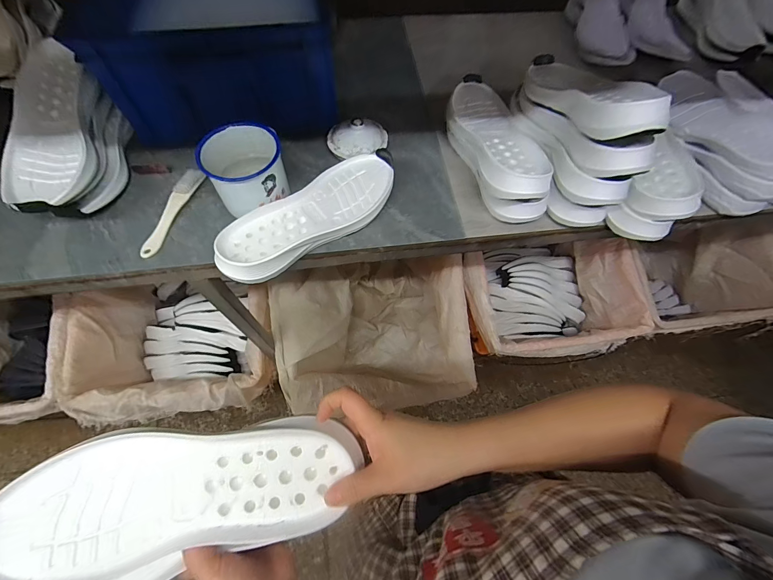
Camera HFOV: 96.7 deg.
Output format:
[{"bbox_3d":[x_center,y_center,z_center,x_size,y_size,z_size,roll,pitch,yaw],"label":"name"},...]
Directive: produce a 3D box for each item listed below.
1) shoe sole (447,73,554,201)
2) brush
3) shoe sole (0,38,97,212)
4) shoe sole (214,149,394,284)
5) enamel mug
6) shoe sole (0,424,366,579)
[{"bbox_3d":[0.172,-0.255,0.542,0.110,0.058,0.288,-11,65,-8],"label":"shoe sole"},{"bbox_3d":[-0.321,-0.118,0.515,0.028,0.015,0.158,15,64,4],"label":"brush"},{"bbox_3d":[-0.469,-0.225,0.474,0.108,0.045,0.267,-12,65,-9],"label":"shoe sole"},{"bbox_3d":[-0.108,-0.111,0.504,0.284,0.039,0.105,-39,72,-19],"label":"shoe sole"},{"bbox_3d":[-0.197,-0.166,0.496,0.103,0.097,0.097,-12,65,-9],"label":"enamel mug"},{"bbox_3d":[-0.166,0.169,0.288,0.275,0.032,0.097,-7,65,-7],"label":"shoe sole"}]

